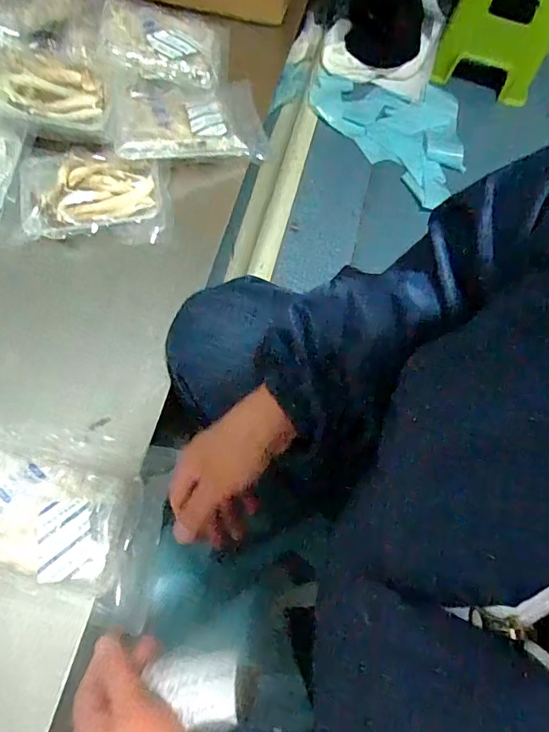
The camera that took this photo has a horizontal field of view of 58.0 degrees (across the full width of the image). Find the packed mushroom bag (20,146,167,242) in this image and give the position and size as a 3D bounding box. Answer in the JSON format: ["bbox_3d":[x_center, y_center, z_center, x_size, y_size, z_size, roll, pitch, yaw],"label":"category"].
[{"bbox_3d":[-0.224,-0.209,0.606,0.169,0.027,0.114,1,66,-2],"label":"packed mushroom bag"}]

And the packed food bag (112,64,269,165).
[{"bbox_3d":[-0.113,-0.331,0.650,0.190,0.044,0.158,-7,67,-6],"label":"packed food bag"}]

